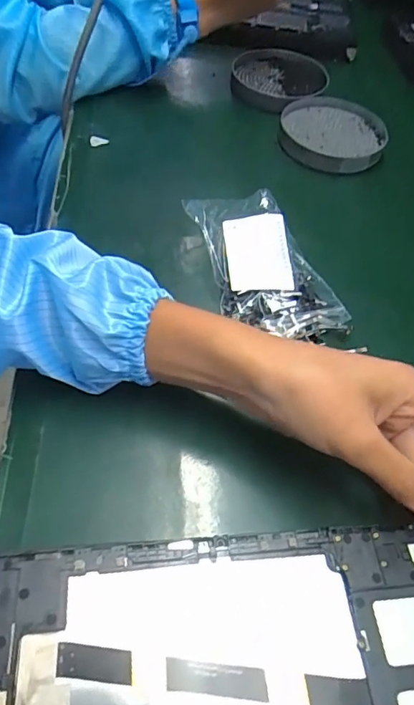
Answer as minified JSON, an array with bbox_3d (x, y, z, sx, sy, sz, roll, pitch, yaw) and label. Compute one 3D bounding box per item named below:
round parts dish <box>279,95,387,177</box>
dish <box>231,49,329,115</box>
[{"bbox_3d":[0.139,-0.240,0.536,0.112,0.026,0.119,2,54,-3],"label":"round parts dish"},{"bbox_3d":[0.086,-0.326,0.582,0.111,0.017,0.125,7,54,0],"label":"dish"}]

